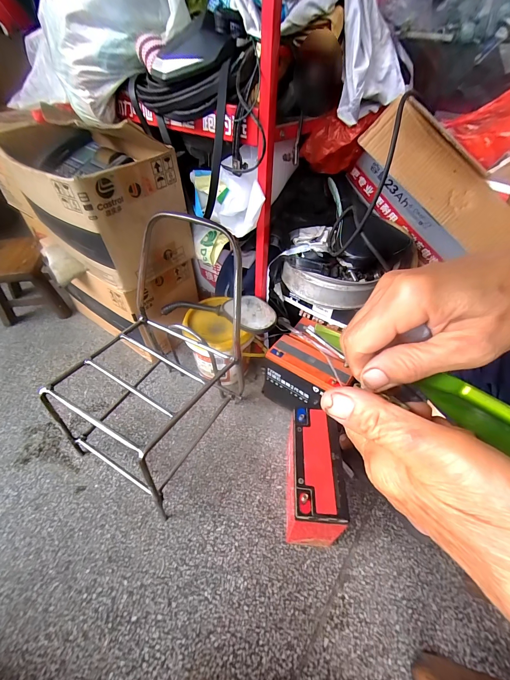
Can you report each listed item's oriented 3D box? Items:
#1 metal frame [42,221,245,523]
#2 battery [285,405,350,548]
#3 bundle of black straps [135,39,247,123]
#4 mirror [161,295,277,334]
[{"bbox_3d":[-0.208,0.029,0.562,0.298,0.443,0.336,23,48,21],"label":"metal frame"},{"bbox_3d":[0.102,0.248,0.534,0.078,0.174,0.195,5,44,4],"label":"battery"},{"bbox_3d":[-0.129,-0.453,0.529,0.244,0.088,0.058,9,43,26],"label":"bundle of black straps"},{"bbox_3d":[-0.083,-0.078,0.710,0.288,0.032,0.094,13,62,20],"label":"mirror"}]

